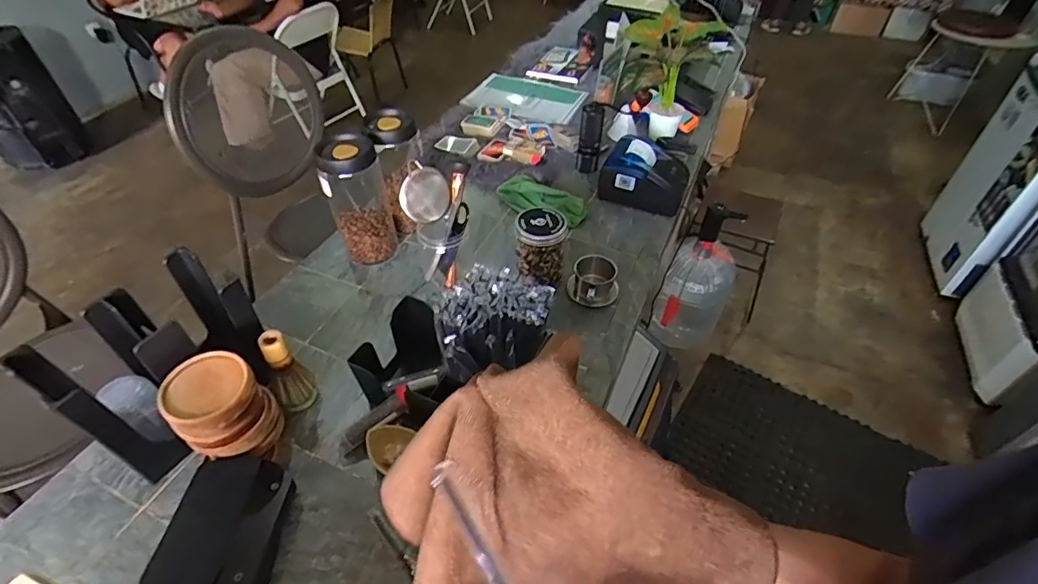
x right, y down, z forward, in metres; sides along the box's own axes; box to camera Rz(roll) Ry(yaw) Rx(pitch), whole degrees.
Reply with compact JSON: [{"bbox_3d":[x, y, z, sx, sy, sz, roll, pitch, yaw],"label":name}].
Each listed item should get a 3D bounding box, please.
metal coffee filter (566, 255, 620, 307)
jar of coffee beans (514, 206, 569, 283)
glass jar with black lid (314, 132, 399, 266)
[{"bbox_3d":[0.133,-0.015,0.897,0.091,0.060,0.085,8,46,7],"label":"metal coffee filter"},{"bbox_3d":[0.039,-0.074,0.894,0.087,0.129,0.081,3,46,2],"label":"jar of coffee beans"},{"bbox_3d":[-0.297,-0.172,0.926,0.103,0.224,0.117,-14,48,-13],"label":"glass jar with black lid"}]

